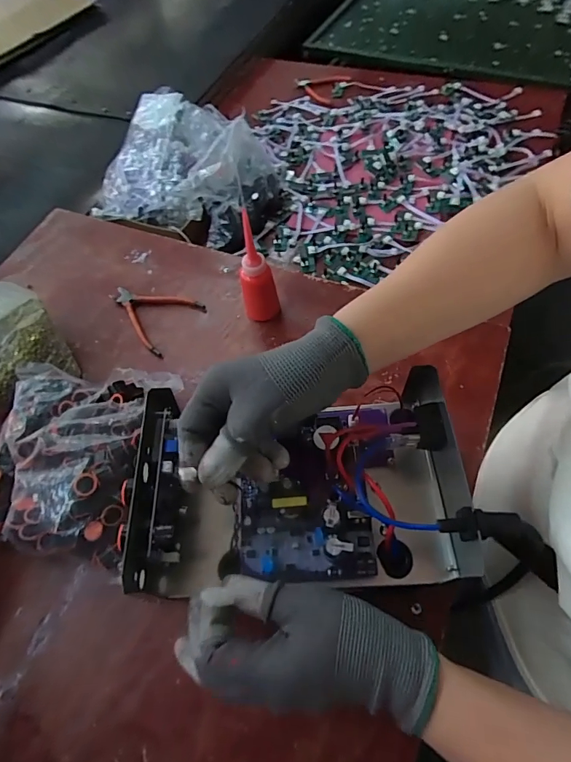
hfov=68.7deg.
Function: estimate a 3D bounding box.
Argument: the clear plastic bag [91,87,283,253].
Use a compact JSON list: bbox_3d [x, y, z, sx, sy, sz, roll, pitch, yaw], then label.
[{"bbox_3d":[-0.171,-0.443,0.827,0.335,0.126,0.330,13,63,12],"label":"clear plastic bag"}]

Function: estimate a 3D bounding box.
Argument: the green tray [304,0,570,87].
[{"bbox_3d":[0.536,-1.006,1.173,0.833,0.055,0.555,20,65,16],"label":"green tray"}]

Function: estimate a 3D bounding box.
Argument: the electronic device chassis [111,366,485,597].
[{"bbox_3d":[0.012,0.067,0.317,0.243,0.070,0.163,-3,62,1],"label":"electronic device chassis"}]

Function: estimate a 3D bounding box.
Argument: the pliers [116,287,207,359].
[{"bbox_3d":[-0.202,-0.109,0.626,0.140,0.014,0.104,34,69,21],"label":"pliers"}]

